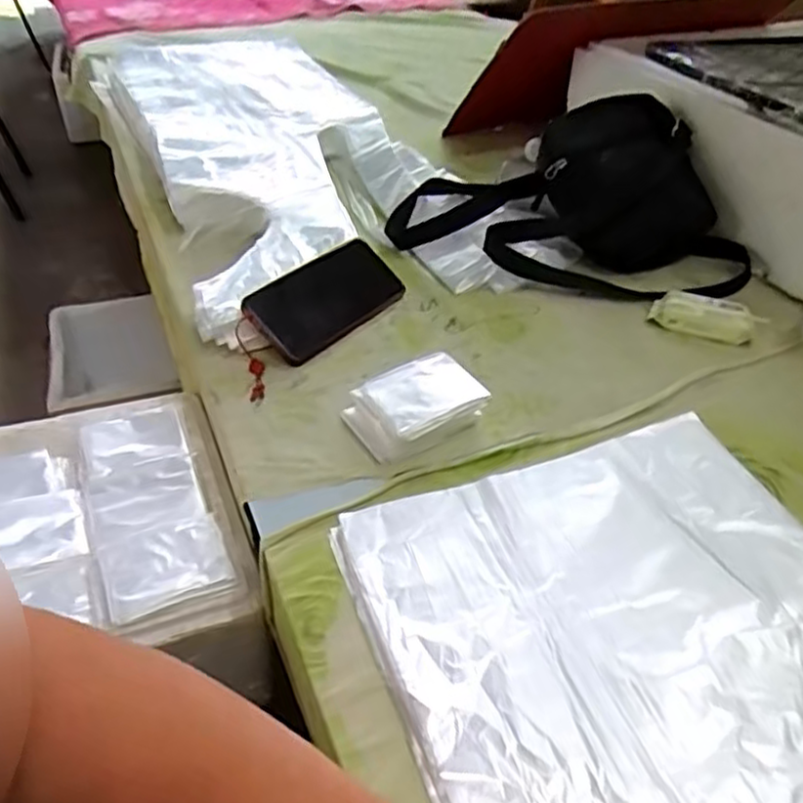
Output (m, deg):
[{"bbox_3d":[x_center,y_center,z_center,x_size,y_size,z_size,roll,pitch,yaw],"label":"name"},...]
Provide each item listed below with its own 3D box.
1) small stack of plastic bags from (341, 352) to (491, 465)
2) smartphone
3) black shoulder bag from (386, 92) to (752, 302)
[{"bbox_3d":[0.009,0.002,0.573,0.099,0.037,0.075,-22,46,-24],"label":"small stack of plastic bags"},{"bbox_3d":[-0.070,-0.099,0.697,0.162,0.012,0.085,-37,82,-32],"label":"smartphone"},{"bbox_3d":[0.185,-0.227,0.779,0.383,0.130,0.186,15,43,16],"label":"black shoulder bag"}]

